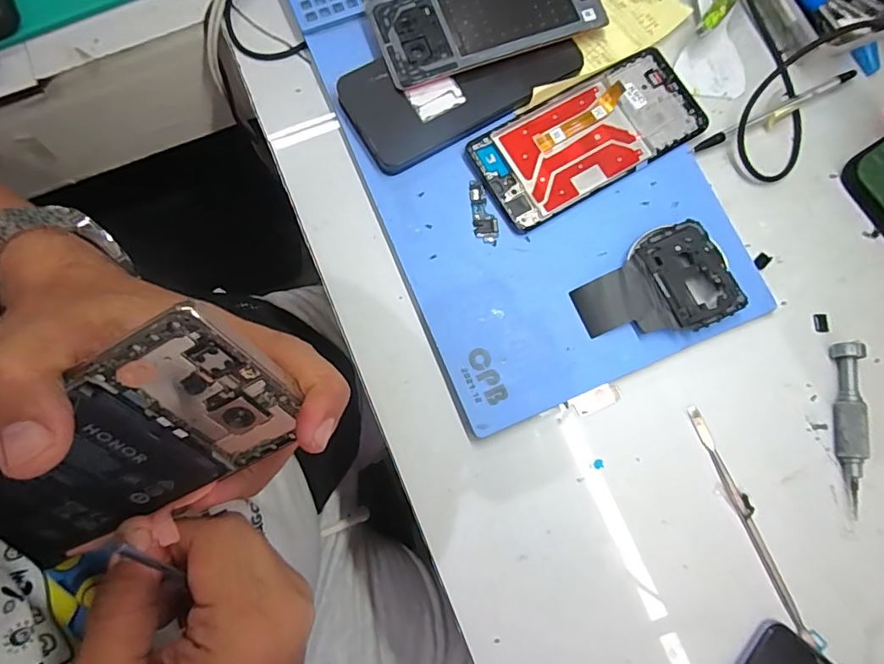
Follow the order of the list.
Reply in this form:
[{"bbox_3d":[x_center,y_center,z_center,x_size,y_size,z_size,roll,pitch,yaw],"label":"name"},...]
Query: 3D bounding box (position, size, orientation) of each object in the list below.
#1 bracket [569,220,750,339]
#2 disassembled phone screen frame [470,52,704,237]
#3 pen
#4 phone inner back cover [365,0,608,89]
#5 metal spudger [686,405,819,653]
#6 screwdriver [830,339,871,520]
[{"bbox_3d":[0.138,-0.027,0.327,0.097,0.008,0.065,-24,78,0],"label":"bracket"},{"bbox_3d":[0.105,-0.136,0.356,0.163,0.012,0.075,-30,81,-6],"label":"disassembled phone screen frame"},{"bbox_3d":[0.242,-0.161,0.364,0.143,0.009,0.006,-26,81,-5],"label":"pen"},{"bbox_3d":[0.032,-0.225,0.355,0.159,0.005,0.071,-20,80,-4],"label":"phone inner back cover"},{"bbox_3d":[0.192,0.120,0.315,0.007,0.004,0.152,-22,80,-4],"label":"metal spudger"},{"bbox_3d":[0.262,0.060,0.323,0.014,0.017,0.107,5,79,1],"label":"screwdriver"}]

